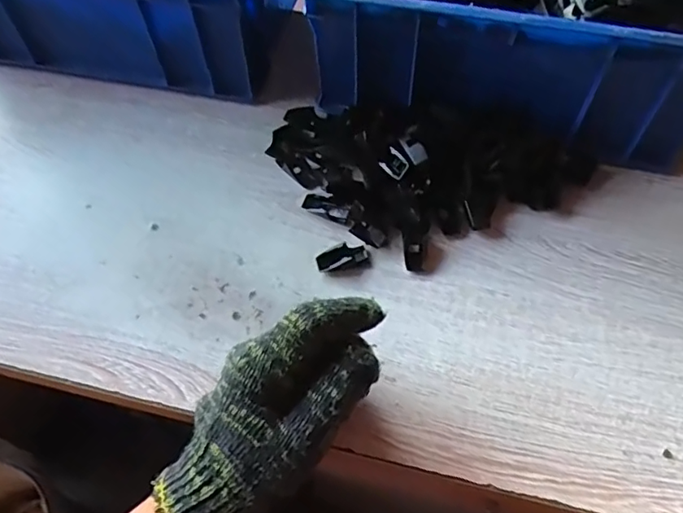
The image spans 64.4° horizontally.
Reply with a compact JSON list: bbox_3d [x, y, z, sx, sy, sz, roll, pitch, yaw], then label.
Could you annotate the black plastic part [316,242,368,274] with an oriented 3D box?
[{"bbox_3d":[0.001,0.000,0.429,0.040,0.011,0.019,-15,59,-9],"label":"black plastic part"}]

